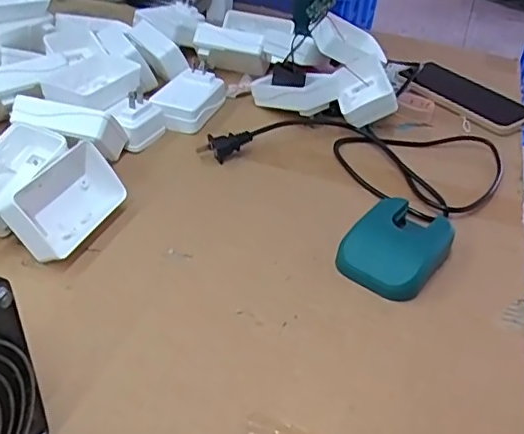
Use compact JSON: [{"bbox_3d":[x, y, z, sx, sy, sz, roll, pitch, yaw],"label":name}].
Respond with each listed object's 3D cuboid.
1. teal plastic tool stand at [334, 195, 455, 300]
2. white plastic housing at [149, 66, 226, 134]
[{"bbox_3d":[0.104,0.022,0.430,0.065,0.027,0.090,29,43,27],"label":"teal plastic tool stand"},{"bbox_3d":[-0.078,-0.124,0.584,0.052,0.028,0.084,15,38,11],"label":"white plastic housing"}]

